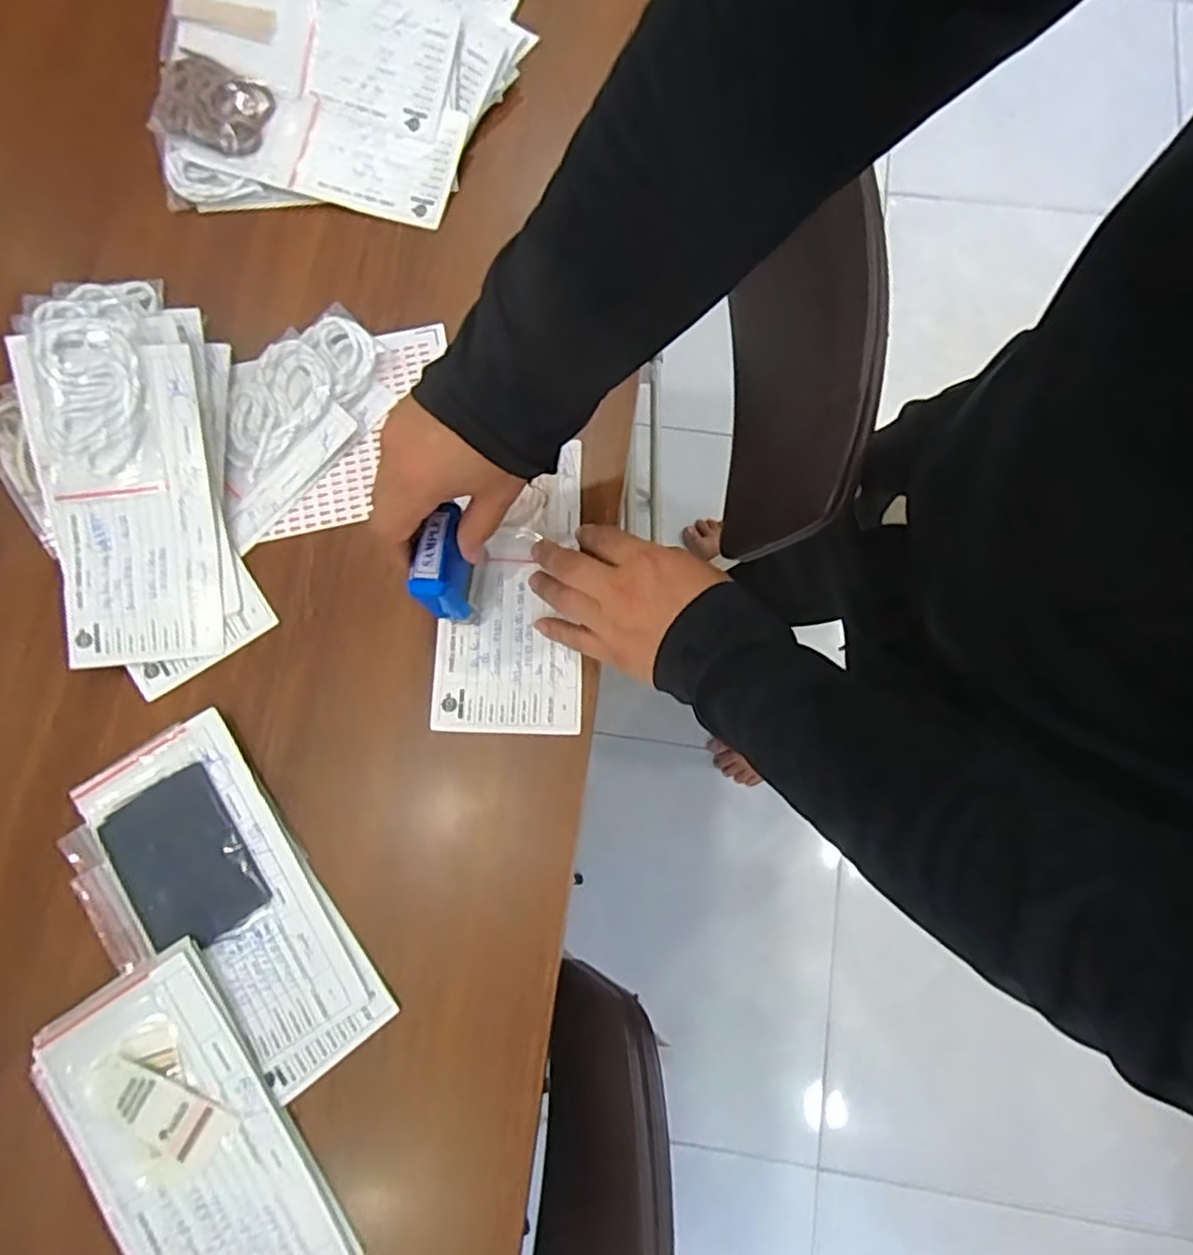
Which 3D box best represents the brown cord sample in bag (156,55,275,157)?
[{"bbox_3d":[-0.291,-0.396,0.512,0.076,0.011,0.056,19,101,-8],"label":"brown cord sample in bag"}]

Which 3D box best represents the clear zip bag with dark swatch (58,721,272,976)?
[{"bbox_3d":[-0.272,0.141,0.416,0.100,0.009,0.127,-31,79,-7],"label":"clear zip bag with dark swatch"}]

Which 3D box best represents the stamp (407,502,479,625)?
[{"bbox_3d":[-0.093,-0.035,0.423,0.029,0.074,0.055,6,78,1],"label":"stamp"}]

